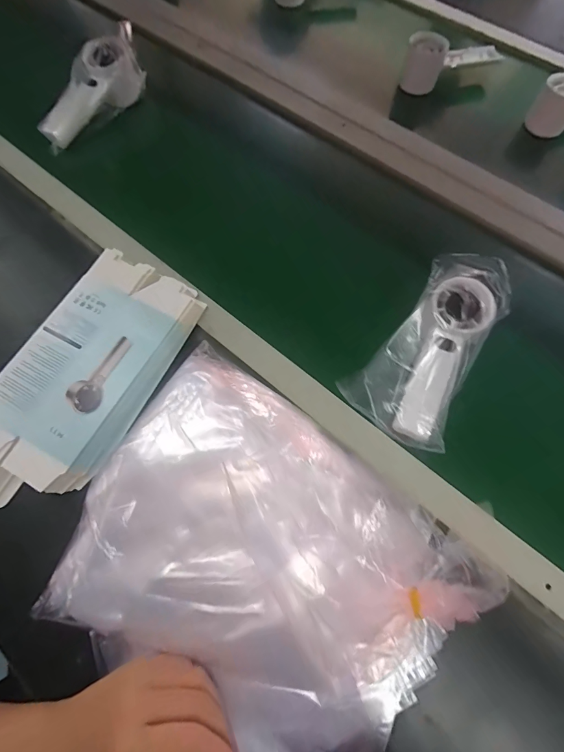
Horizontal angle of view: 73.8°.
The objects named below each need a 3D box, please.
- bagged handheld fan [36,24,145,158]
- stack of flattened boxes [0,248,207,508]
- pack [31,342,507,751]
[{"bbox_3d":[-0.258,-0.395,0.525,0.050,0.073,0.199,37,86,12],"label":"bagged handheld fan"},{"bbox_3d":[-0.195,0.006,0.358,0.127,0.032,0.266,26,69,8],"label":"stack of flattened boxes"},{"bbox_3d":[-0.037,0.165,0.297,0.304,0.050,0.275,36,84,12],"label":"pack"}]

